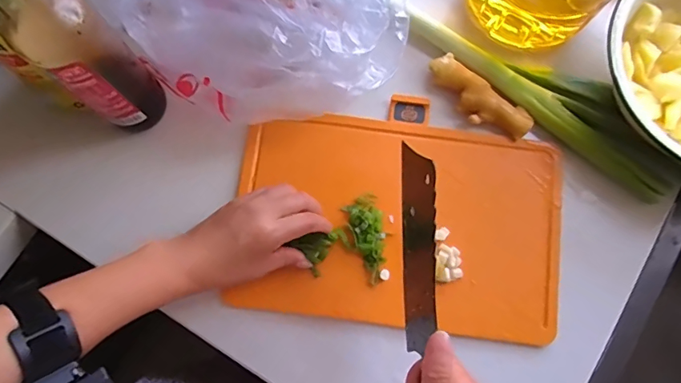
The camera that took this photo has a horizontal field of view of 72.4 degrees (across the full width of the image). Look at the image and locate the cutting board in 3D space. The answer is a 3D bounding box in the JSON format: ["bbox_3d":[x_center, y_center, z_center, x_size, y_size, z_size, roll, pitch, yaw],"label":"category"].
[{"bbox_3d":[0.062,0.021,0.468,0.317,0.015,0.223,7,78,0],"label":"cutting board"}]

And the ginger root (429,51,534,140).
[{"bbox_3d":[0.144,-0.096,0.490,0.118,0.028,0.043,37,80,6],"label":"ginger root"}]

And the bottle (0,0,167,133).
[{"bbox_3d":[-0.209,-0.115,0.373,0.059,0.247,0.057,-40,82,-8],"label":"bottle"}]

